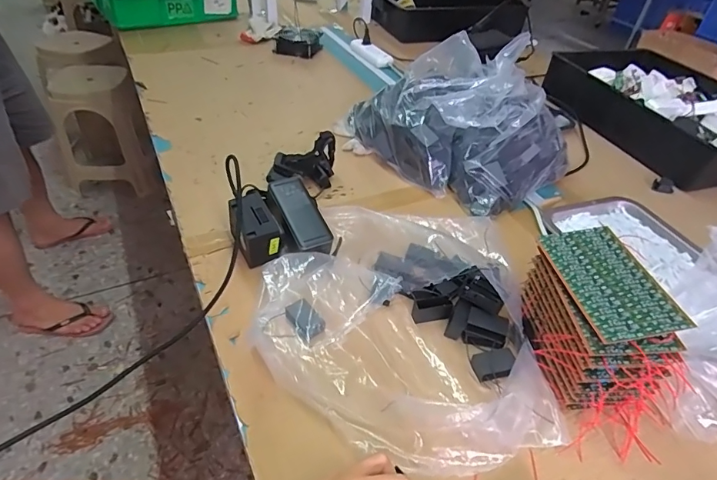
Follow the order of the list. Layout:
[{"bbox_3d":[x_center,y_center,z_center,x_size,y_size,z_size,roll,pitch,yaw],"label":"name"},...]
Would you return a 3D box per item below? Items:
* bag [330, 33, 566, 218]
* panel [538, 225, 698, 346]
[{"bbox_3d":[0.195,-0.242,0.843,0.309,0.163,0.396,-30,53,-33],"label":"bag"},{"bbox_3d":[0.279,0.044,0.489,0.093,0.006,0.153,-9,43,-2],"label":"panel"}]

